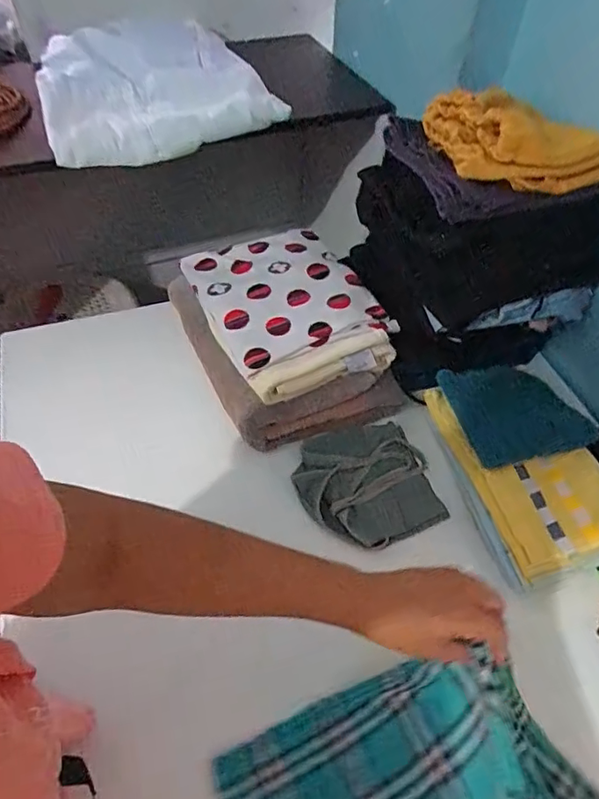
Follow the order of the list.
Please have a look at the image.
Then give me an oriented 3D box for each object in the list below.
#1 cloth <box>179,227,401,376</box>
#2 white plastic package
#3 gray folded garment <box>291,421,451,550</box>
[{"bbox_3d":[-0.021,-0.151,0.745,0.221,0.036,0.218,-22,56,-14],"label":"cloth"},{"bbox_3d":[-0.195,-0.441,0.759,0.312,0.125,0.197,-17,54,-15],"label":"white plastic package"},{"bbox_3d":[0.084,0.105,0.687,0.166,0.017,0.162,-18,55,-12],"label":"gray folded garment"}]

